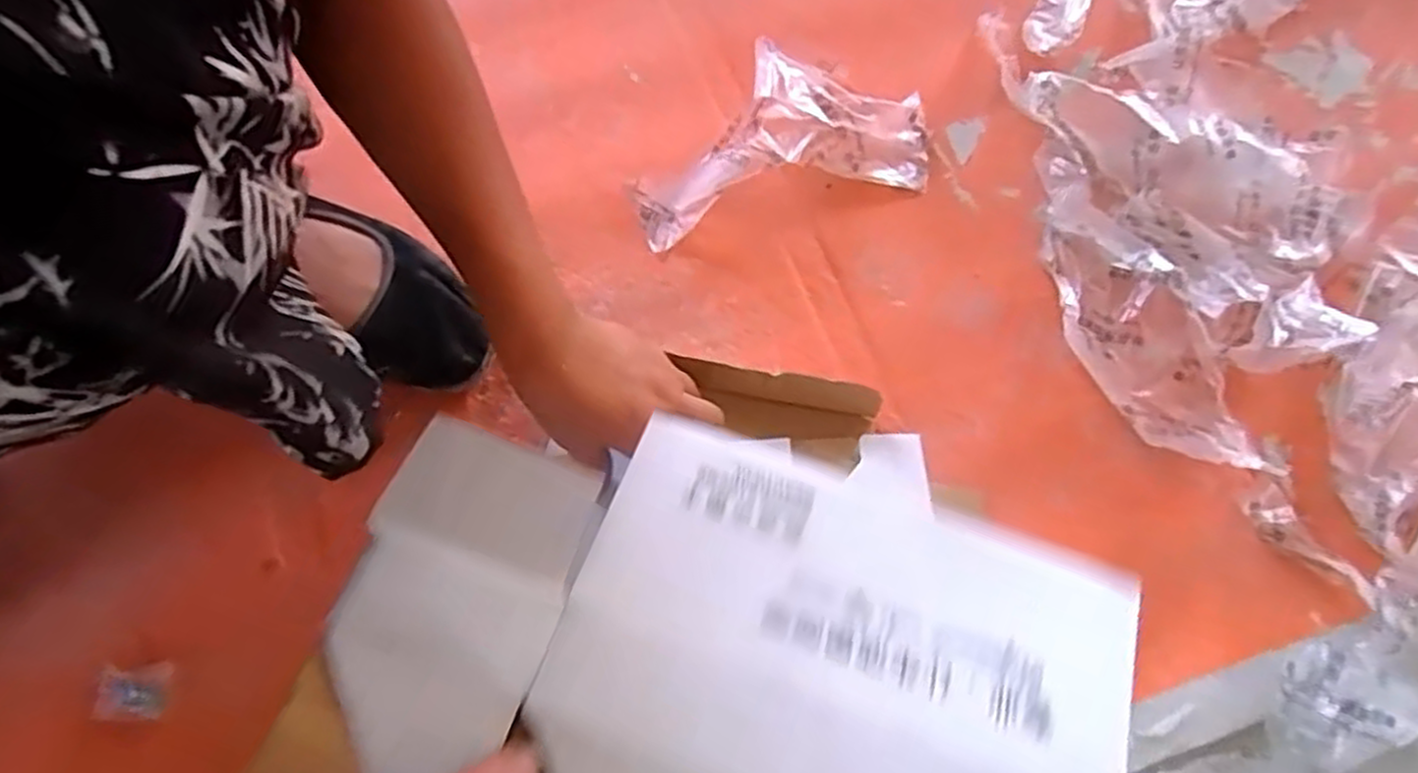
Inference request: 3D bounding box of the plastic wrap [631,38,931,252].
[{"bbox_3d":[0.054,-0.186,0.562,0.216,0.050,0.116,-14,74,-5],"label":"plastic wrap"}]

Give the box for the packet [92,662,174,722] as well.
[{"bbox_3d":[-0.357,0.189,0.481,0.045,0.008,0.032,0,74,-1],"label":"packet"}]

